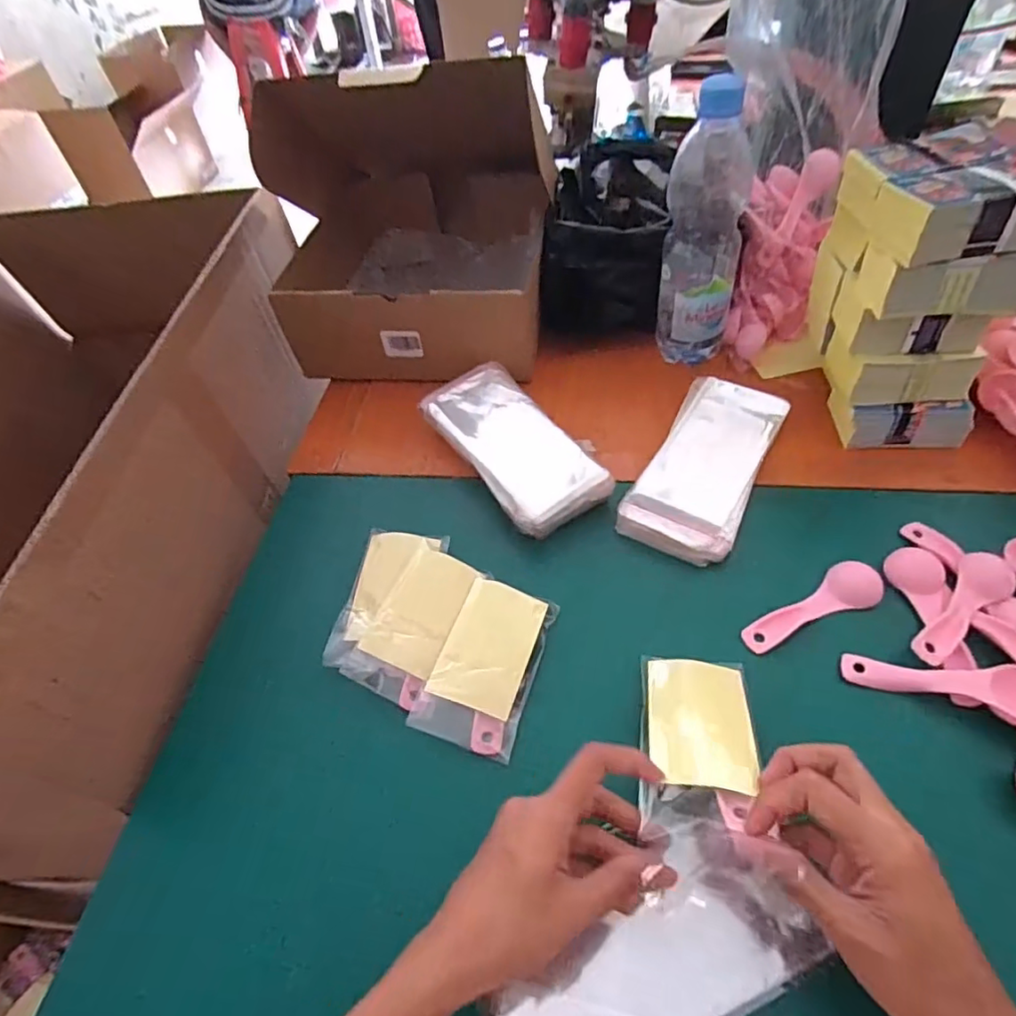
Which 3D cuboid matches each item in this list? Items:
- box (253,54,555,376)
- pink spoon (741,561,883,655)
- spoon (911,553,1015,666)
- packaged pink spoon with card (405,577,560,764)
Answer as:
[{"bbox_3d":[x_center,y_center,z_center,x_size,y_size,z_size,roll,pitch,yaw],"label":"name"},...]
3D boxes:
[{"bbox_3d":[-0.102,-0.297,0.622,0.278,0.229,0.267,2,52,8],"label":"box"},{"bbox_3d":[0.219,0.073,0.412,0.109,0.013,0.033,-26,54,-14],"label":"pink spoon"},{"bbox_3d":[0.314,0.066,0.398,0.112,0.012,0.033,-34,56,-20],"label":"spoon"},{"bbox_3d":[-0.013,0.112,0.413,0.067,0.023,0.116,13,54,16],"label":"packaged pink spoon with card"}]

